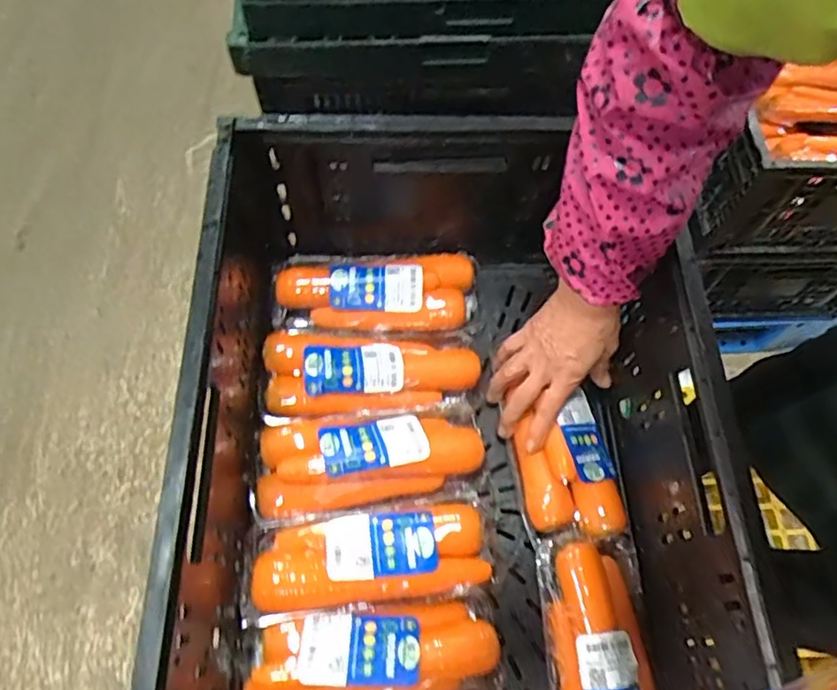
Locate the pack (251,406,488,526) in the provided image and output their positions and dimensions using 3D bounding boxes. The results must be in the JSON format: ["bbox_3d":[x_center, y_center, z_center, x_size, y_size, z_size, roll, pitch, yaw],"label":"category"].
[{"bbox_3d":[-0.050,0.110,0.599,0.227,0.053,0.096,-9,65,-5],"label":"pack"}]

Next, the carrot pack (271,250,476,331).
[{"bbox_3d":[-0.047,-0.066,0.685,0.227,0.053,0.096,-1,65,-1],"label":"carrot pack"}]

